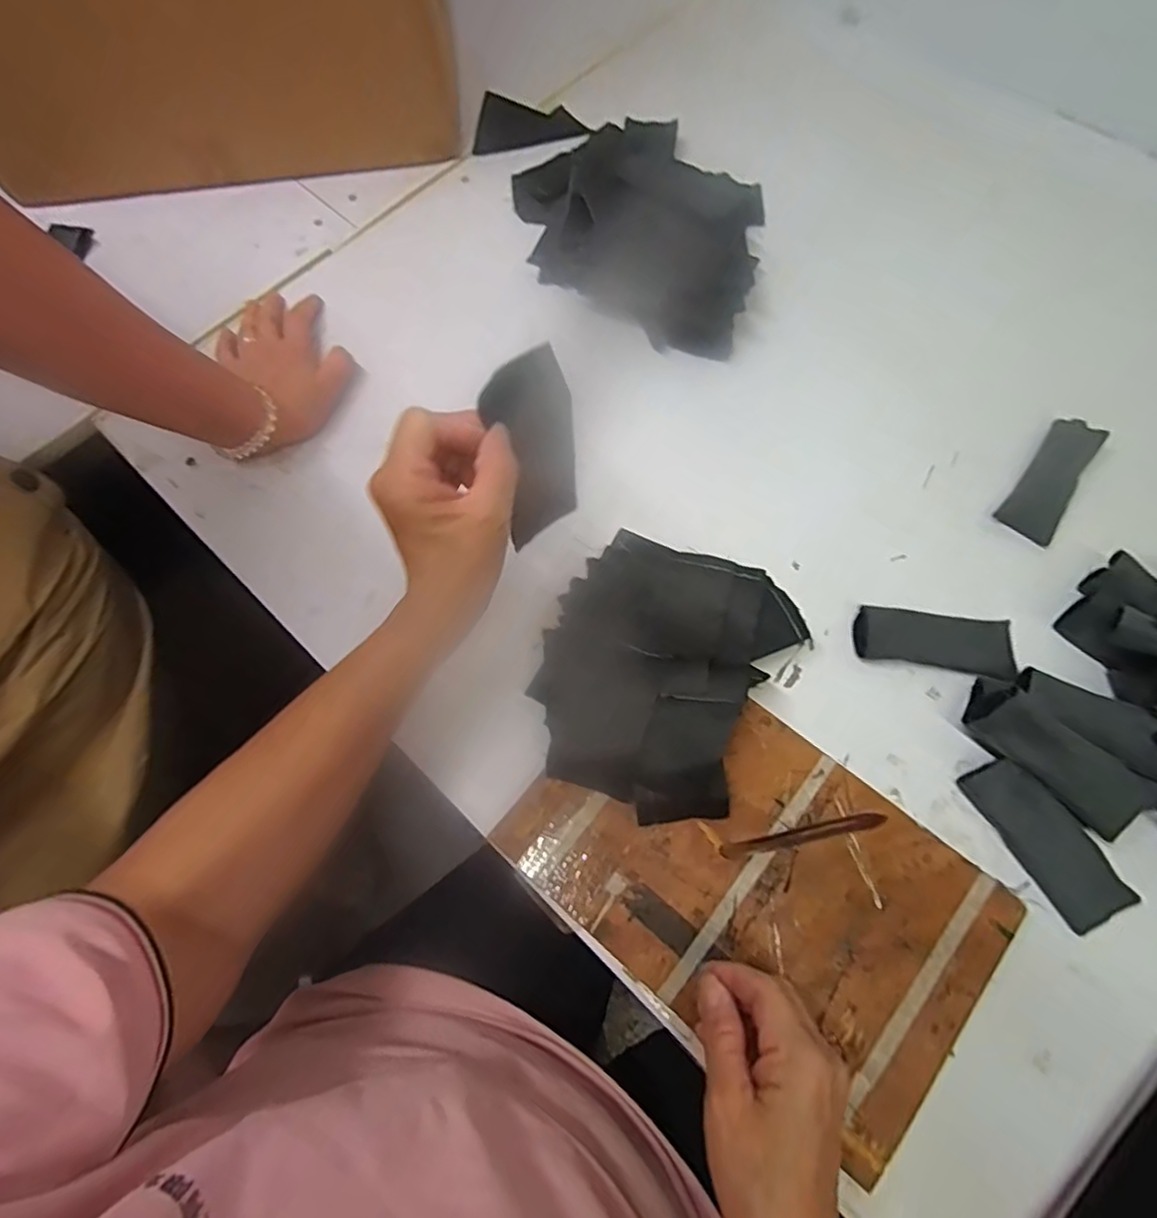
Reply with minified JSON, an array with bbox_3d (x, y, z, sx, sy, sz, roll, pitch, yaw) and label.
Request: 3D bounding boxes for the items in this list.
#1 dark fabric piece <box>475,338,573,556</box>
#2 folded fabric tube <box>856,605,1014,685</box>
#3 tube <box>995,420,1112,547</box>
[{"bbox_3d":[-0.024,-0.087,0.358,0.050,0.108,0.009,-28,46,-17],"label":"dark fabric piece"},{"bbox_3d":[0.242,0.024,0.426,0.101,0.019,0.040,4,68,4],"label":"folded fabric tube"},{"bbox_3d":[0.354,-0.098,0.469,0.039,0.008,0.101,33,78,13],"label":"tube"}]

